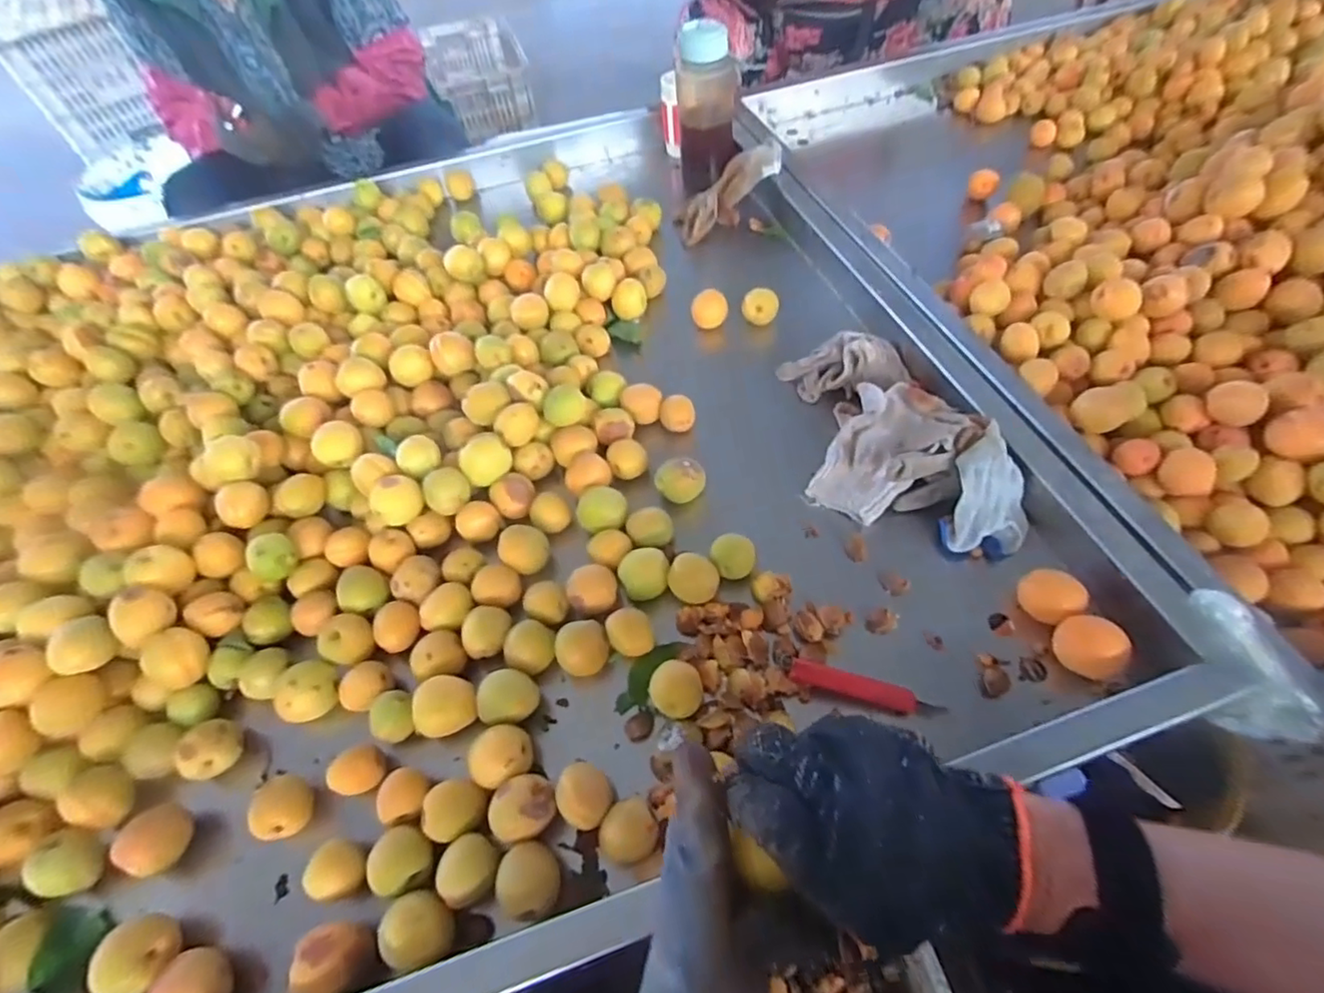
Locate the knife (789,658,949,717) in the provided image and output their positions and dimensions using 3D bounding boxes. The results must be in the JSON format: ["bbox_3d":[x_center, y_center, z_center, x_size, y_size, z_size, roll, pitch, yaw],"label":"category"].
[{"bbox_3d":[0.157,0.145,0.447,0.119,0.021,0.017,10,56,13],"label":"knife"}]

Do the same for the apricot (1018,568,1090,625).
[{"bbox_3d":[0.311,0.082,0.478,0.033,0.039,0.042,-24,55,-12],"label":"apricot"}]

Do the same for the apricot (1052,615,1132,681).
[{"bbox_3d":[0.322,0.112,0.445,0.039,0.033,0.048,-26,56,-13],"label":"apricot"}]

